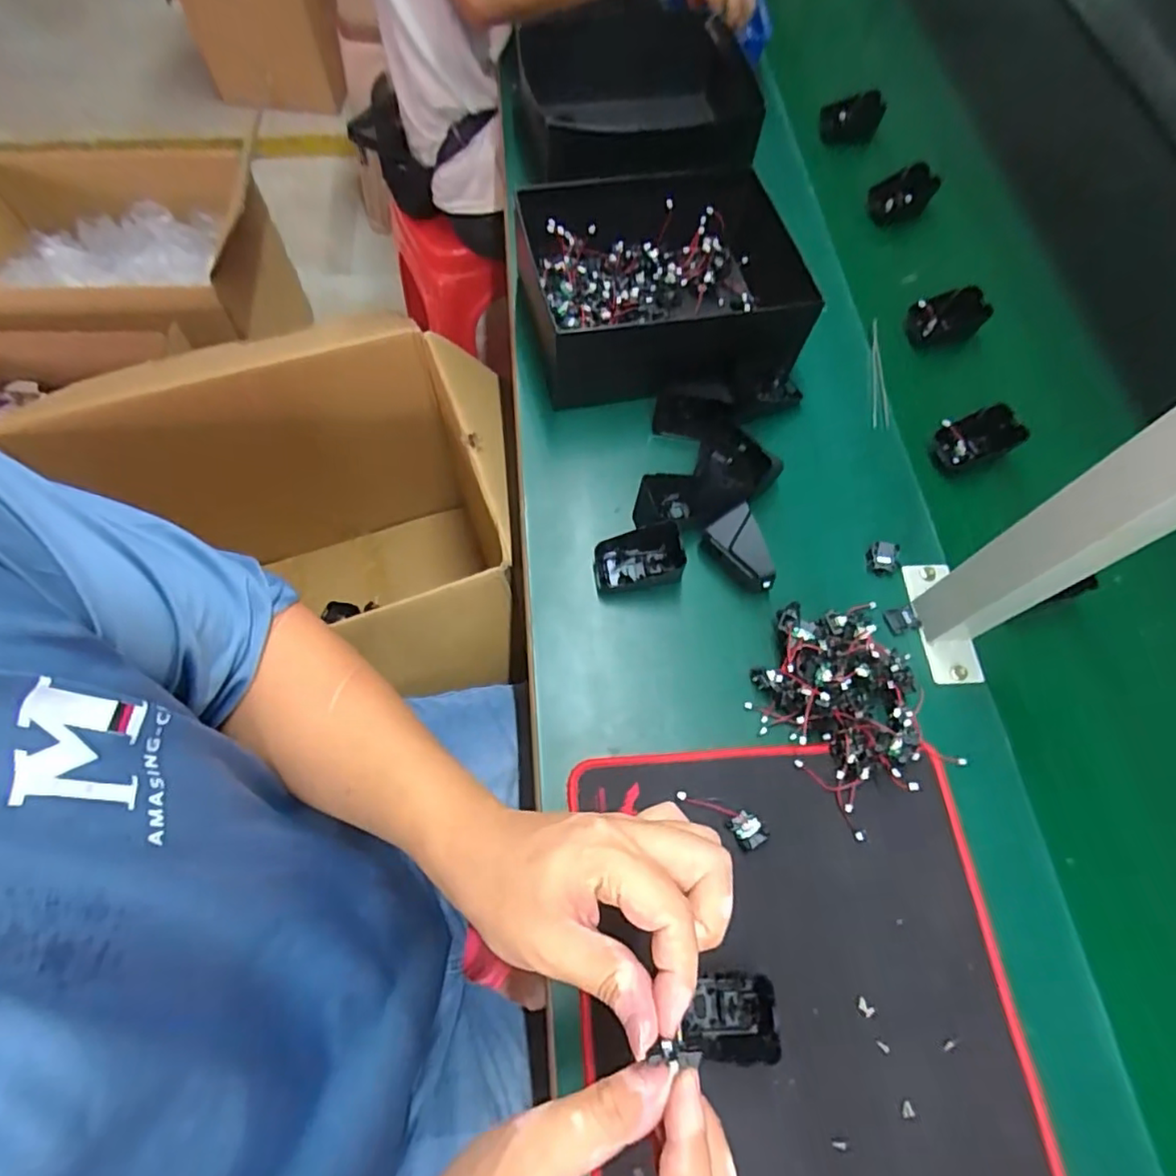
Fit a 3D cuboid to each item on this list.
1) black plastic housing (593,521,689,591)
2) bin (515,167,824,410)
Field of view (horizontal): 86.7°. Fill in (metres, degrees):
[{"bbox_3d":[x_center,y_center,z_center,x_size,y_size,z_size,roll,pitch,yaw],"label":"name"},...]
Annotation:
[{"bbox_3d":[0.039,-0.023,0.496,0.068,0.040,0.045,-9,67,-5],"label":"black plastic housing"},{"bbox_3d":[0.074,-0.278,0.573,0.255,0.102,0.184,-9,67,-5],"label":"bin"}]

